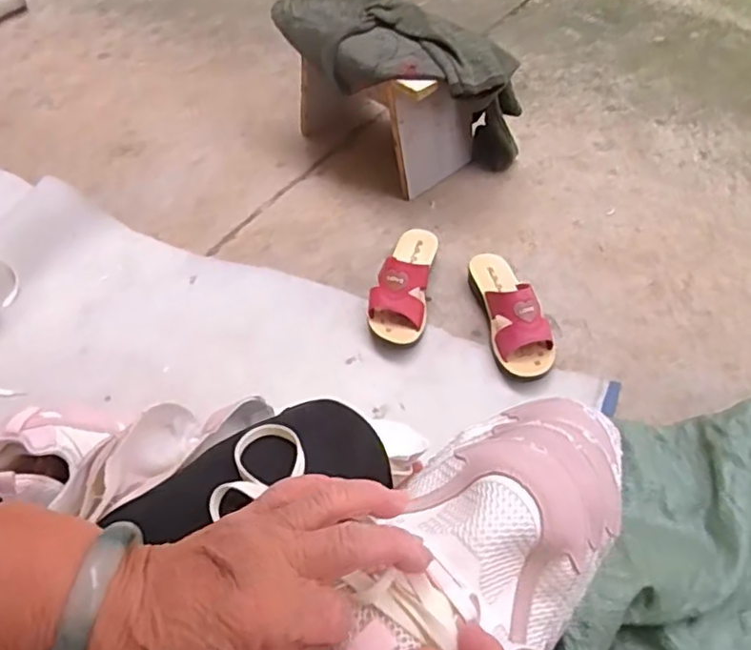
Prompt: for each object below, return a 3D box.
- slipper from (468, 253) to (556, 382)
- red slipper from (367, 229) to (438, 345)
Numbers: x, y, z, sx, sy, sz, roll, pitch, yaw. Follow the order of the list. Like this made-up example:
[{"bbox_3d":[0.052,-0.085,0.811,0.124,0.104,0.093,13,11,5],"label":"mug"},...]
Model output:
[{"bbox_3d":[0.197,-0.025,0.933,0.080,0.082,0.228,-13,54,-8],"label":"slipper"},{"bbox_3d":[0.044,-0.072,0.973,0.085,0.077,0.218,9,54,8],"label":"red slipper"}]

